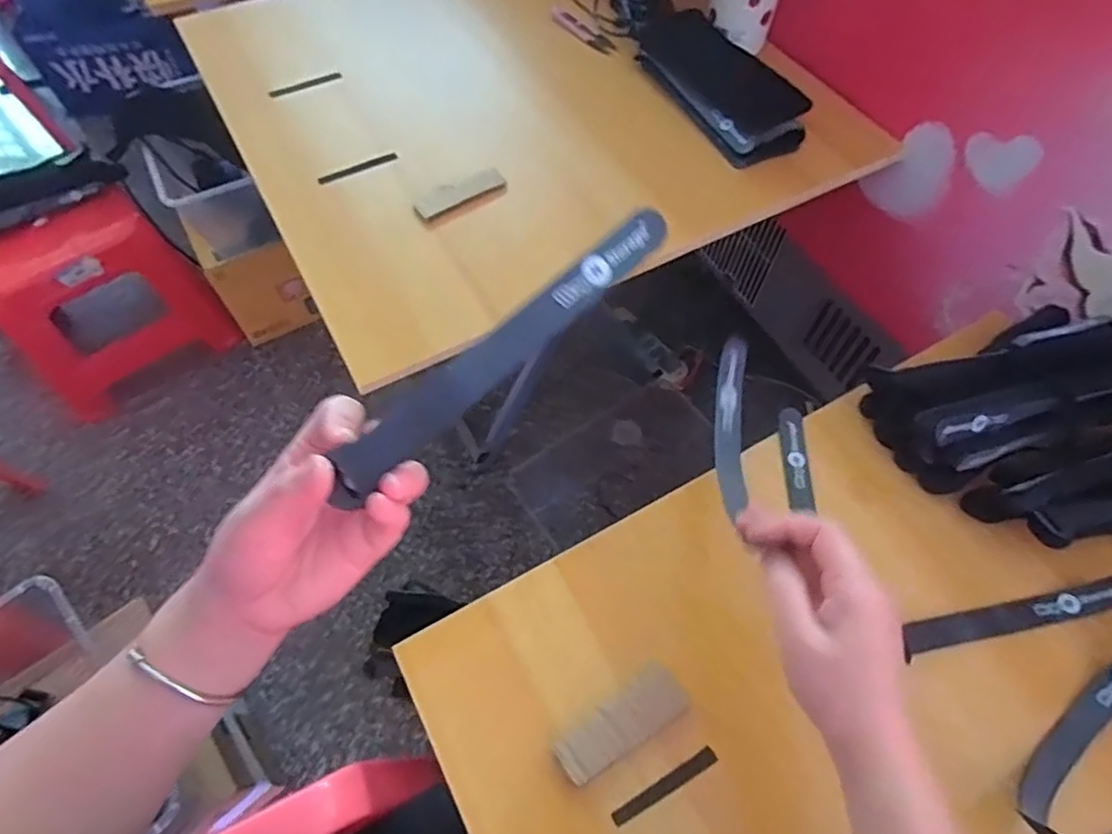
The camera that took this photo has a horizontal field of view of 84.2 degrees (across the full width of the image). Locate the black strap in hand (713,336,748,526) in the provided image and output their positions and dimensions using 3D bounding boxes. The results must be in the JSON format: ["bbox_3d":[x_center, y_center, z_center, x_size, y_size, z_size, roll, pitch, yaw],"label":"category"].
[{"bbox_3d":[0.123,0.008,0.432,0.019,0.028,0.152,10,52,5],"label":"black strap in hand"}]

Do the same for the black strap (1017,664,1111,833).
[{"bbox_3d":[0.334,0.192,0.378,0.165,0.033,0.023,-36,67,-19],"label":"black strap"}]

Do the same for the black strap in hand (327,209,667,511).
[{"bbox_3d":[-0.023,-0.032,0.285,0.194,0.008,0.022,-41,94,-10],"label":"black strap in hand"}]

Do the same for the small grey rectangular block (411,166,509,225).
[{"bbox_3d":[-0.087,-0.207,0.572,0.094,0.013,0.027,-33,66,-18],"label":"small grey rectangular block"}]

